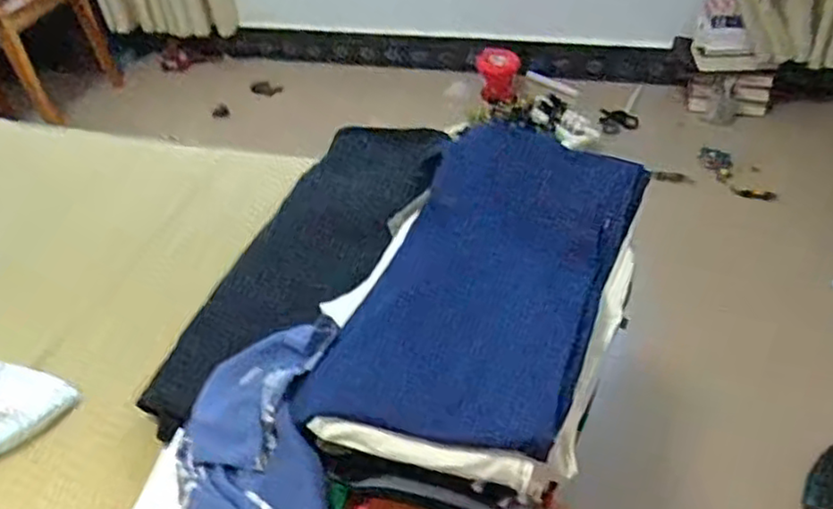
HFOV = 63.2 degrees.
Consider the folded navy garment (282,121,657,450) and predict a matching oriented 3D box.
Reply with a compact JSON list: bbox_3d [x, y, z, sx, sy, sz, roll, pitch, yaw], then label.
[{"bbox_3d":[0.087,0.005,0.744,0.245,0.044,0.487,11,44,19],"label":"folded navy garment"}]

